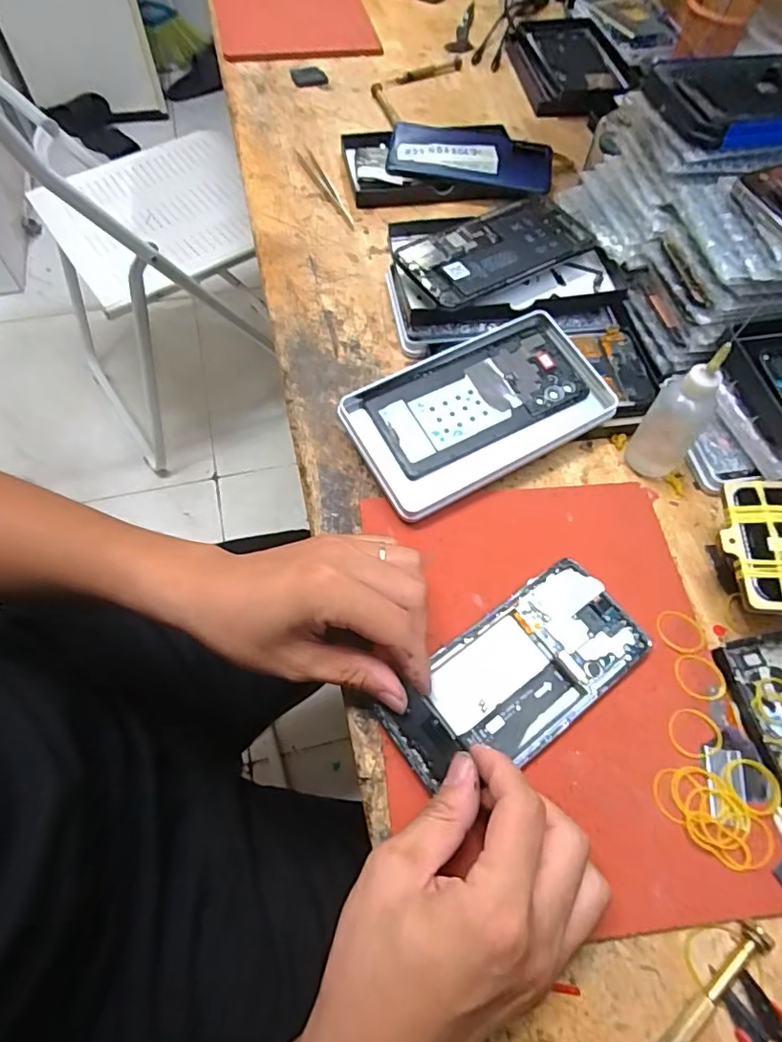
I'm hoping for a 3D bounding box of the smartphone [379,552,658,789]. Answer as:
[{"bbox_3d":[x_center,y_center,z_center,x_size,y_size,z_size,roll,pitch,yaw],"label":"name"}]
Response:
[{"bbox_3d":[0.073,0.088,0.317,0.155,0.015,0.076,-29,67,-19],"label":"smartphone"}]

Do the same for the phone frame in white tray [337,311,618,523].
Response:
[{"bbox_3d":[0.066,-0.081,0.403,0.186,0.031,0.104,-26,65,-15],"label":"phone frame in white tray"}]

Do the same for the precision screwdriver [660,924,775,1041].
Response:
[{"bbox_3d":[0.138,0.229,0.253,0.107,0.009,0.010,-34,68,-18],"label":"precision screwdriver"}]

